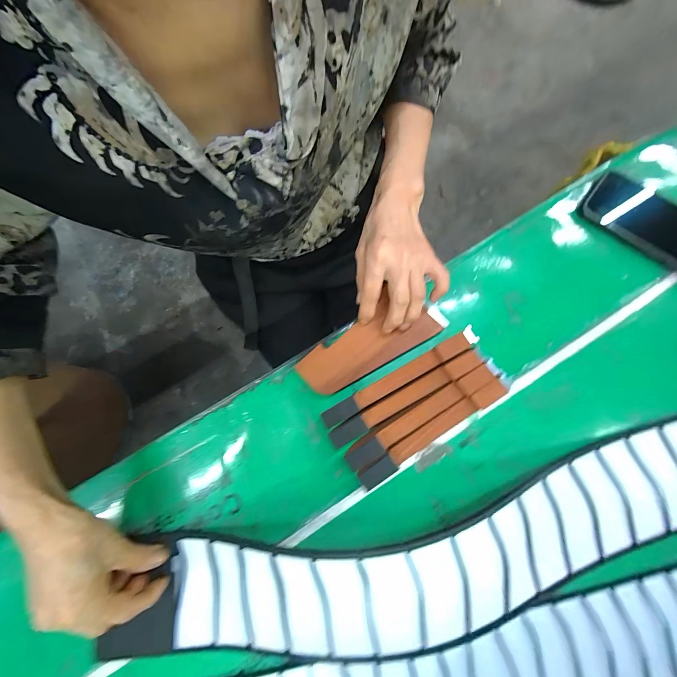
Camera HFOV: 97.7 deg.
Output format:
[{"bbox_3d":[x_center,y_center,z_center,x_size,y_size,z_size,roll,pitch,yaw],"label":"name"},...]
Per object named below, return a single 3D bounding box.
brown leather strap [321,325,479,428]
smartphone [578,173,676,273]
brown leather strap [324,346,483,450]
[{"bbox_3d":[0.052,0.037,0.265,0.152,0.014,0.016,-31,77,7],"label":"brown leather strap"},{"bbox_3d":[0.373,-0.137,0.346,0.160,0.013,0.083,36,80,9],"label":"smartphone"},{"bbox_3d":[0.055,0.053,0.261,0.145,0.012,0.017,-32,78,7],"label":"brown leather strap"}]

